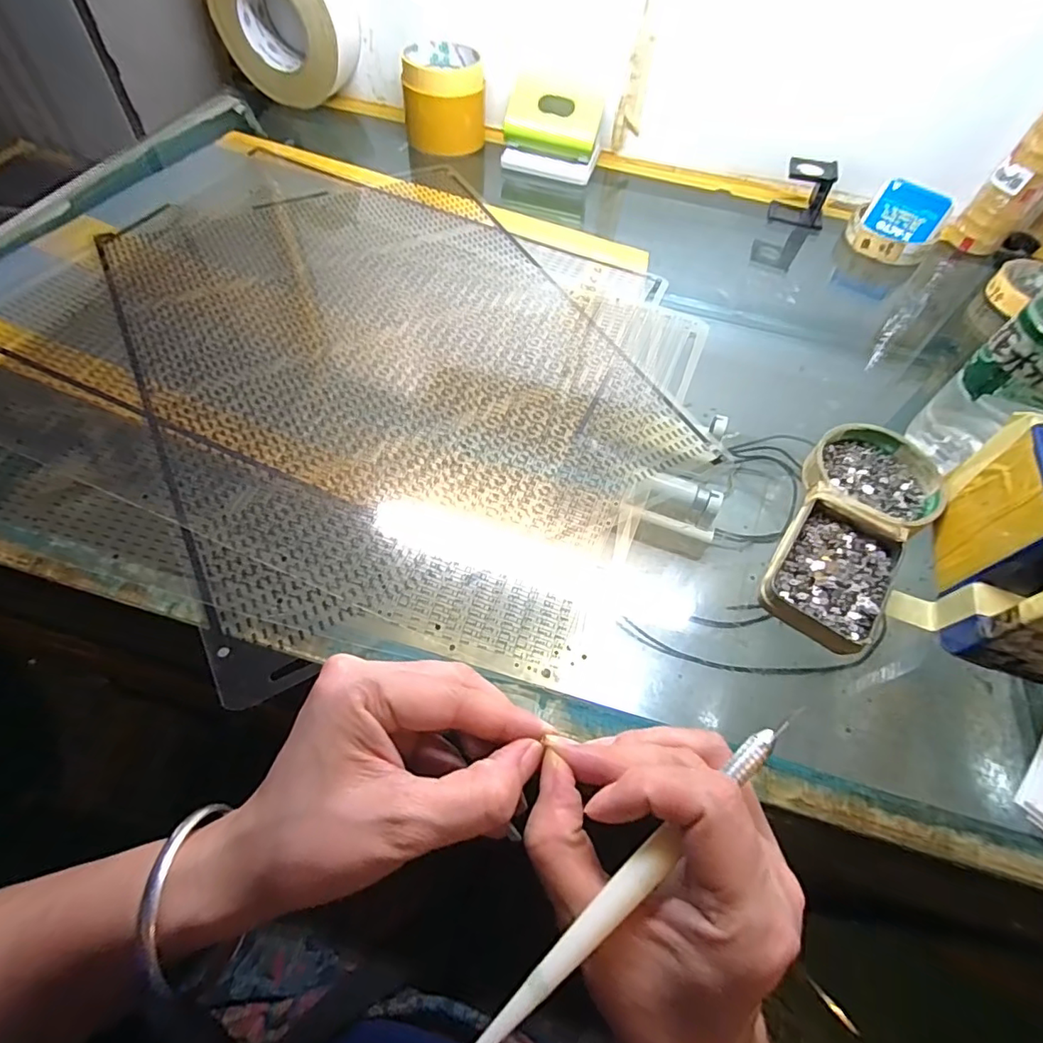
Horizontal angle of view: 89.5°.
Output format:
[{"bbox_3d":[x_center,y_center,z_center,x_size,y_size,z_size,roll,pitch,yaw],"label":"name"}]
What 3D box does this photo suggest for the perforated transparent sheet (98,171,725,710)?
[{"bbox_3d":[-0.110,-0.142,0.408,0.328,0.004,0.442,-24,62,-18],"label":"perforated transparent sheet"}]

